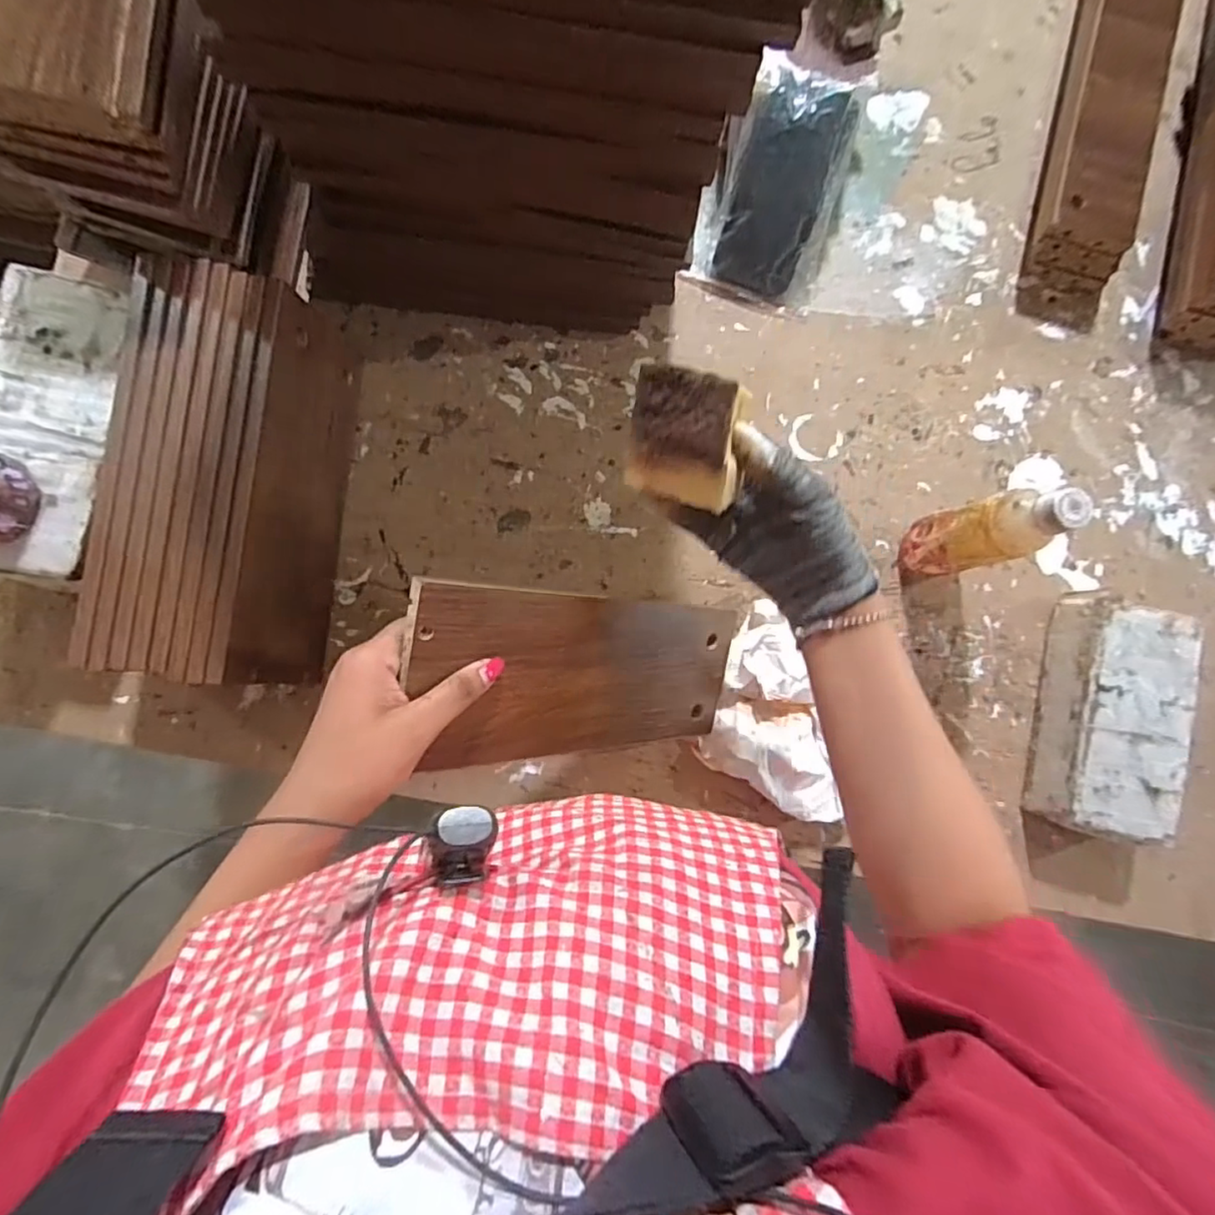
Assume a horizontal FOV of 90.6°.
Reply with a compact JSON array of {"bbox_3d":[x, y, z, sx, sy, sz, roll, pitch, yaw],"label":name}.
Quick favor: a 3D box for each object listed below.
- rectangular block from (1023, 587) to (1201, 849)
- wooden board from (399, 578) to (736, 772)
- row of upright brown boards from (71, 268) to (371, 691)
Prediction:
[{"bbox_3d":[0.459,0.099,0.550,0.102,0.060,0.205,12,83,-3],"label":"rectangular block"},{"bbox_3d":[-0.005,0.052,0.436,0.294,0.014,0.118,5,100,-44],"label":"wooden board"},{"bbox_3d":[-0.288,-0.094,0.472,0.124,0.117,0.293,3,84,-4],"label":"row of upright brown boards"}]

